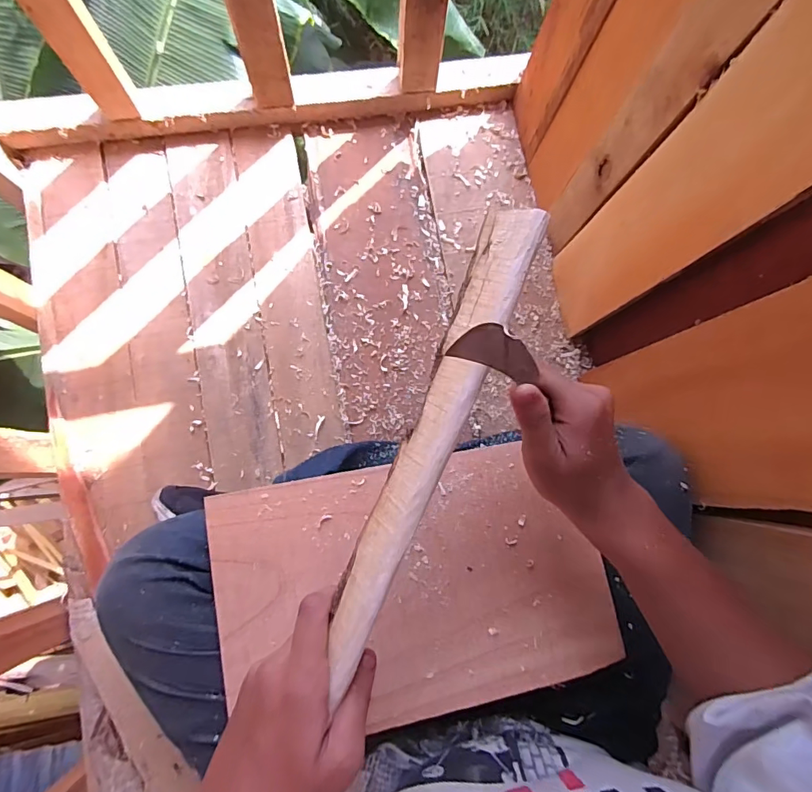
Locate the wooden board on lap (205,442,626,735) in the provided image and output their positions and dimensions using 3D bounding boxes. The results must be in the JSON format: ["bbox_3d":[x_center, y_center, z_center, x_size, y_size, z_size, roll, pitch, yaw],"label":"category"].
[{"bbox_3d":[0.009,0.158,0.393,0.318,0.022,0.201,-10,82,-4],"label":"wooden board on lap"}]

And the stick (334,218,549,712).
[{"bbox_3d":[0.010,0.030,0.266,0.029,0.026,0.283,22,94,1],"label":"stick"}]

